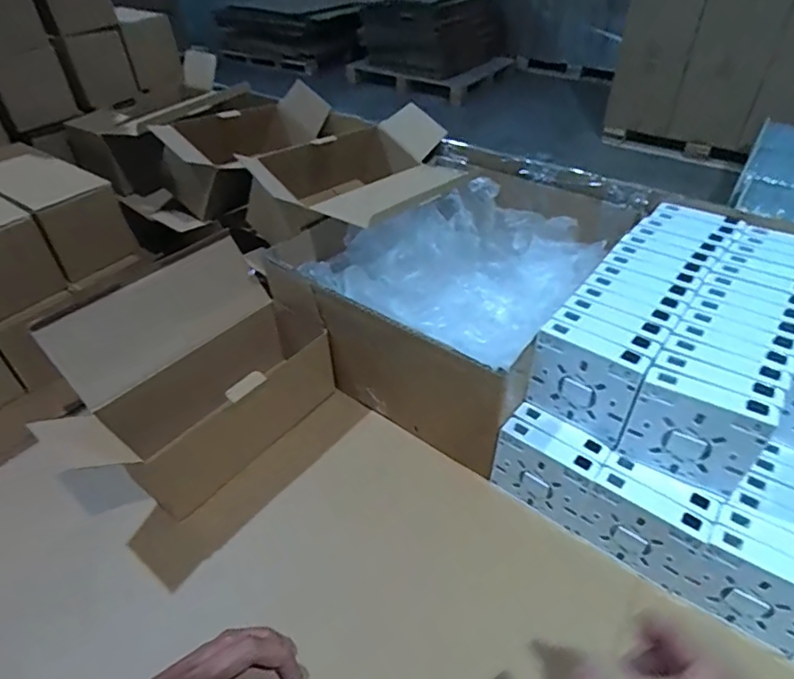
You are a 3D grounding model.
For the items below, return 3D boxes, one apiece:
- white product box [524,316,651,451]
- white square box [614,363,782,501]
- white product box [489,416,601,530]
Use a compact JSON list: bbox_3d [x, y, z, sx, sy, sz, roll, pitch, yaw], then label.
[{"bbox_3d":[0.158,0.038,0.437,0.085,0.089,0.019,28,47,31],"label":"white product box"},{"bbox_3d":[0.226,0.073,0.398,0.087,0.091,0.020,21,44,25],"label":"white square box"},{"bbox_3d":[0.132,0.124,0.471,0.084,0.085,0.021,28,47,31],"label":"white product box"}]

